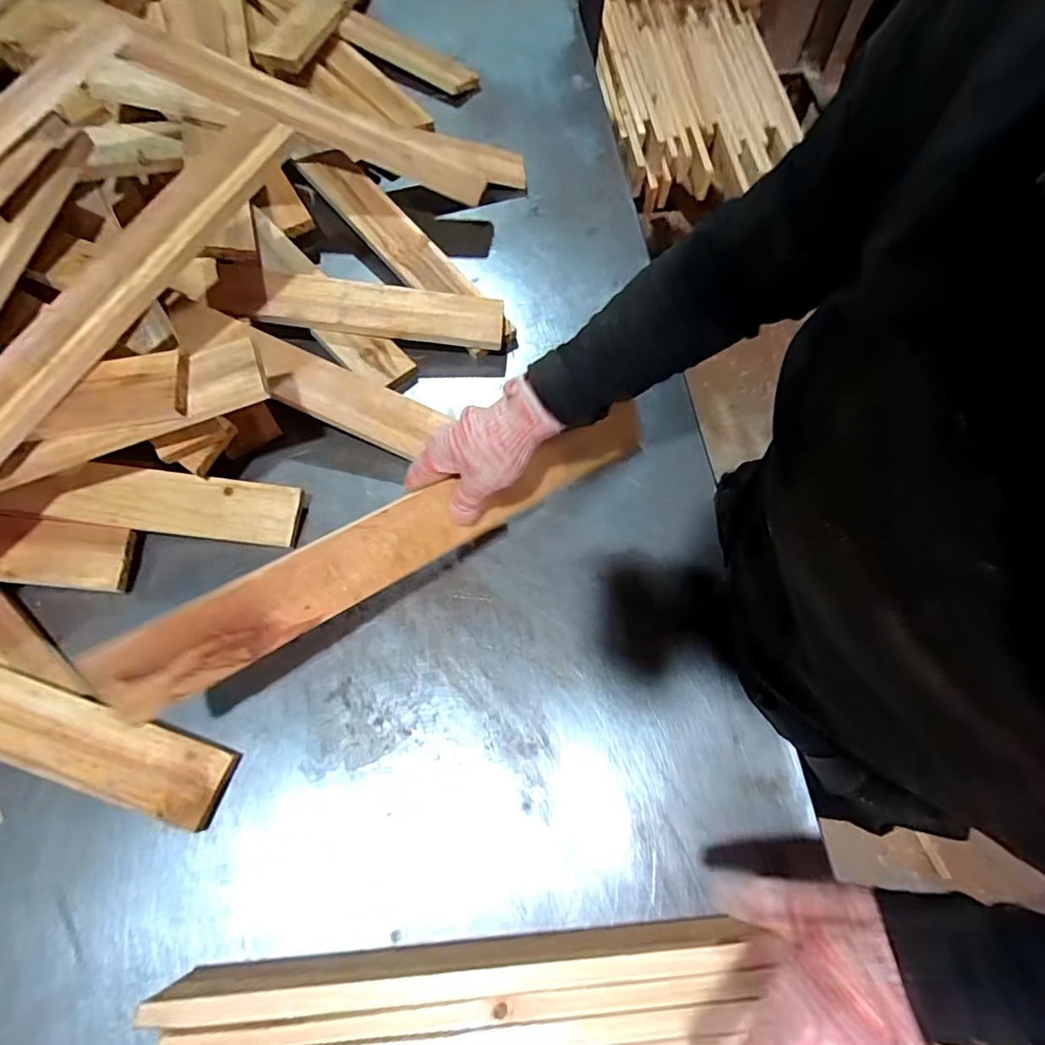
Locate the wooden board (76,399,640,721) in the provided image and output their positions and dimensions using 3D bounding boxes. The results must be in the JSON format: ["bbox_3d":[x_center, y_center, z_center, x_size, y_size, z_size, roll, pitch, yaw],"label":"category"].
[{"bbox_3d":[-0.085,0.005,0.463,0.485,0.015,0.064,-28,108,-25],"label":"wooden board"}]

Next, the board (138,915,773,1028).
[{"bbox_3d":[-0.040,0.313,0.379,0.401,0.067,0.018,-4,66,-2],"label":"board"}]

